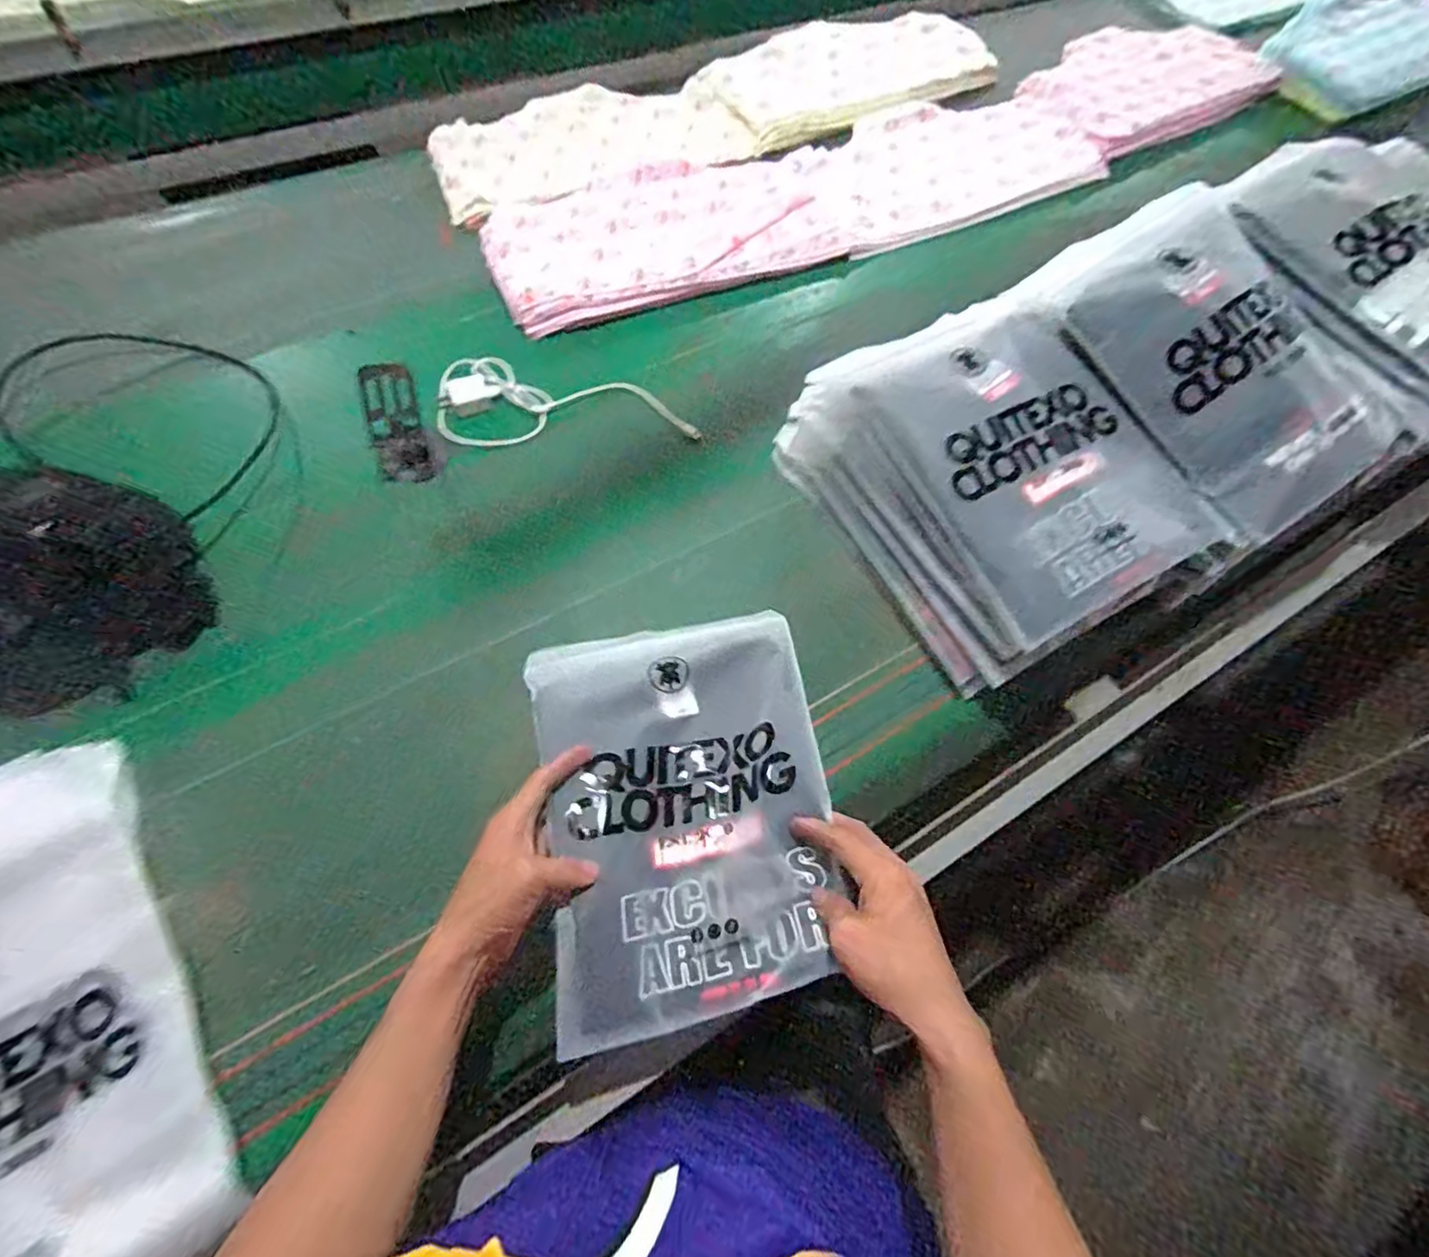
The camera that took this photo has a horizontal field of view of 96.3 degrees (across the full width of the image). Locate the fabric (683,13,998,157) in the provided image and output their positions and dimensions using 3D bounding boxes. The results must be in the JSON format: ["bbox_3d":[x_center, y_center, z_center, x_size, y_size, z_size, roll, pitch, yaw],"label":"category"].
[{"bbox_3d":[0.241,-1.010,1.157,0.605,0.046,0.276,-30,65,-17],"label":"fabric"}]

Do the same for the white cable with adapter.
[{"bbox_3d":[-0.174,-0.275,0.773,0.305,0.023,0.136,3,64,-3],"label":"white cable with adapter"}]

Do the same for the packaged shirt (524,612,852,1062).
[{"bbox_3d":[-0.022,0.128,0.516,0.231,0.034,0.315,-10,61,-7],"label":"packaged shirt"}]

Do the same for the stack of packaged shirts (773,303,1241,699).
[{"bbox_3d":[0.281,-0.158,0.660,0.265,0.143,0.370,-26,69,-16],"label":"stack of packaged shirts"}]

